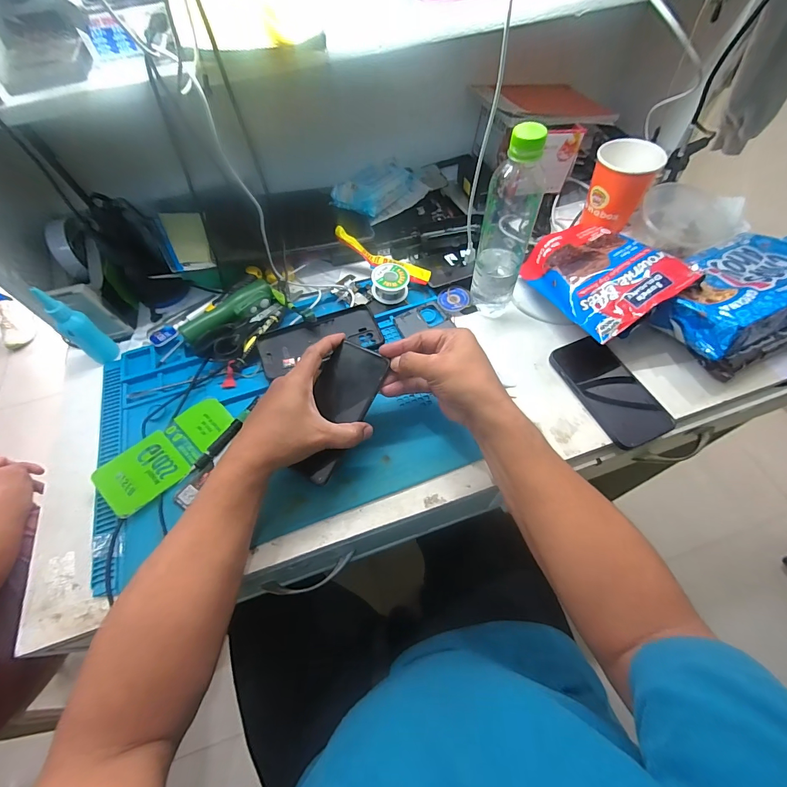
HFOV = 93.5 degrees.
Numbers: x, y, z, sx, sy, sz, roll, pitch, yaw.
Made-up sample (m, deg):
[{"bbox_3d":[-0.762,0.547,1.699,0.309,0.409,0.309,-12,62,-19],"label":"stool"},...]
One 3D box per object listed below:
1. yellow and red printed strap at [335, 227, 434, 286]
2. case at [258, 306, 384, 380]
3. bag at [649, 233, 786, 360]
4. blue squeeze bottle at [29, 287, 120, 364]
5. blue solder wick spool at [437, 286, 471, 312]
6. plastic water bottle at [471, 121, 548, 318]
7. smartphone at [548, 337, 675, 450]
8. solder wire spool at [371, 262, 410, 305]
[{"bbox_3d":[-0.017,-0.204,0.562,0.159,0.049,0.028,26,66,16],"label":"yellow and red printed strap"},{"bbox_3d":[-0.099,-0.073,0.501,0.160,0.012,0.070,-20,65,-11],"label":"case"},{"bbox_3d":[0.431,-0.140,0.453,0.235,0.046,0.131,-24,61,-11],"label":"bag"},{"bbox_3d":[-0.410,-0.085,0.478,0.030,0.118,0.028,-26,63,-11],"label":"blue squeeze bottle"},{"bbox_3d":[0.089,-0.140,0.543,0.045,0.011,0.040,-15,62,-5],"label":"blue solder wick spool"},{"bbox_3d":[0.138,-0.194,0.450,0.056,0.233,0.063,19,64,13],"label":"plastic water bottle"},{"bbox_3d":[0.264,-0.006,0.456,0.073,0.013,0.147,-20,62,-8],"label":"smartphone"},{"bbox_3d":[-0.004,-0.163,0.546,0.053,0.034,0.052,-1,61,2],"label":"solder wire spool"}]

